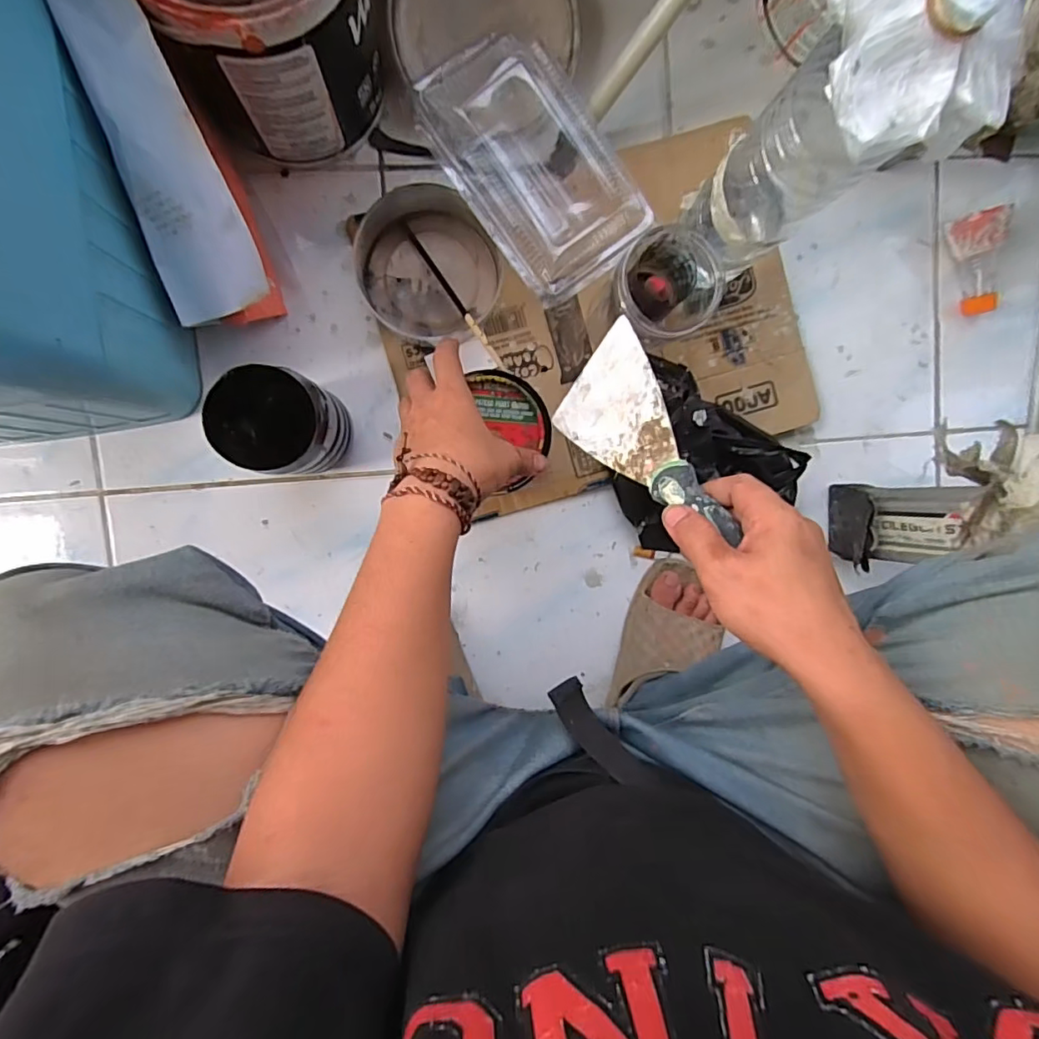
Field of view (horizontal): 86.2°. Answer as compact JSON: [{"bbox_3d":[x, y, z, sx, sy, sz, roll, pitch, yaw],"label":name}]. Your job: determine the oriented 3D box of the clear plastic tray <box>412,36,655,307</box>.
[{"bbox_3d":[0.015,-0.329,0.527,0.143,0.059,0.223,-36,99,-2],"label":"clear plastic tray"}]

